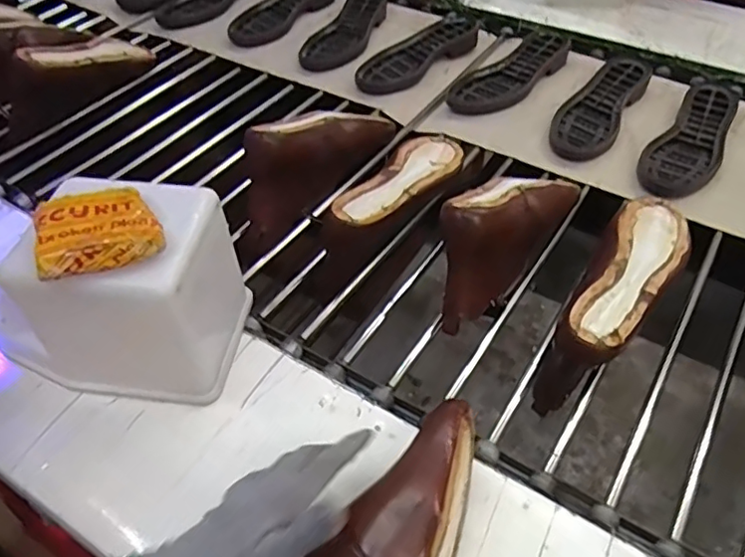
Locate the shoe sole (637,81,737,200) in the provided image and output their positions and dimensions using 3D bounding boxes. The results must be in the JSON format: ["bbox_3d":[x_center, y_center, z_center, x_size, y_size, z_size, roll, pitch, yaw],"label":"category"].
[{"bbox_3d":[0.478,-0.207,0.876,0.093,0.023,0.267,29,58,25],"label":"shoe sole"}]

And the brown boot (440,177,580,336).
[{"bbox_3d":[0.149,-0.057,0.702,0.088,0.129,0.269,29,55,24],"label":"brown boot"}]

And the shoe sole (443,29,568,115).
[{"bbox_3d":[0.240,-0.357,1.016,0.100,0.024,0.281,36,58,29],"label":"shoe sole"}]

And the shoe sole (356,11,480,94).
[{"bbox_3d":[0.083,-0.414,1.062,0.290,0.031,0.101,-34,56,-26],"label":"shoe sole"}]

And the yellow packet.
[{"bbox_3d":[-0.218,-0.041,0.470,0.089,0.021,0.076,-16,50,-13],"label":"yellow packet"}]

